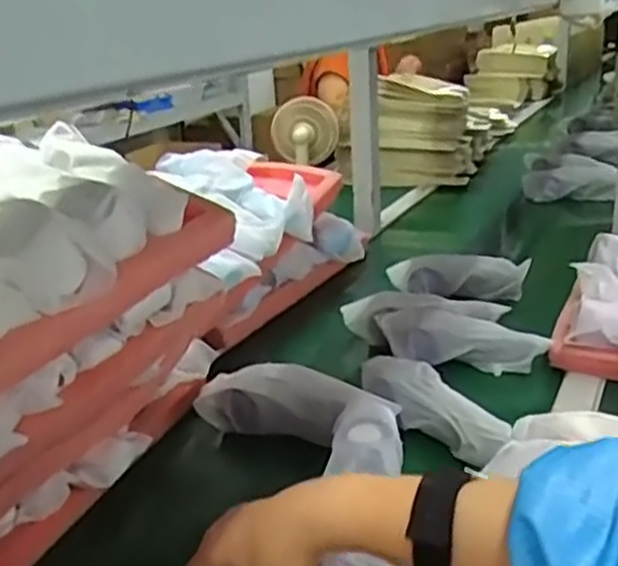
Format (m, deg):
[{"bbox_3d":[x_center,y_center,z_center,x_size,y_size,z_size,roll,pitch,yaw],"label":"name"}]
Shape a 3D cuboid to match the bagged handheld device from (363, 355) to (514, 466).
[{"bbox_3d":[0.122,0.119,0.731,0.057,0.056,0.189,-20,26,-36],"label":"bagged handheld device"}]

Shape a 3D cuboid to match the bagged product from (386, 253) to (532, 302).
[{"bbox_3d":[0.211,-0.012,1.057,0.197,0.062,0.050,0,21,11],"label":"bagged product"}]

